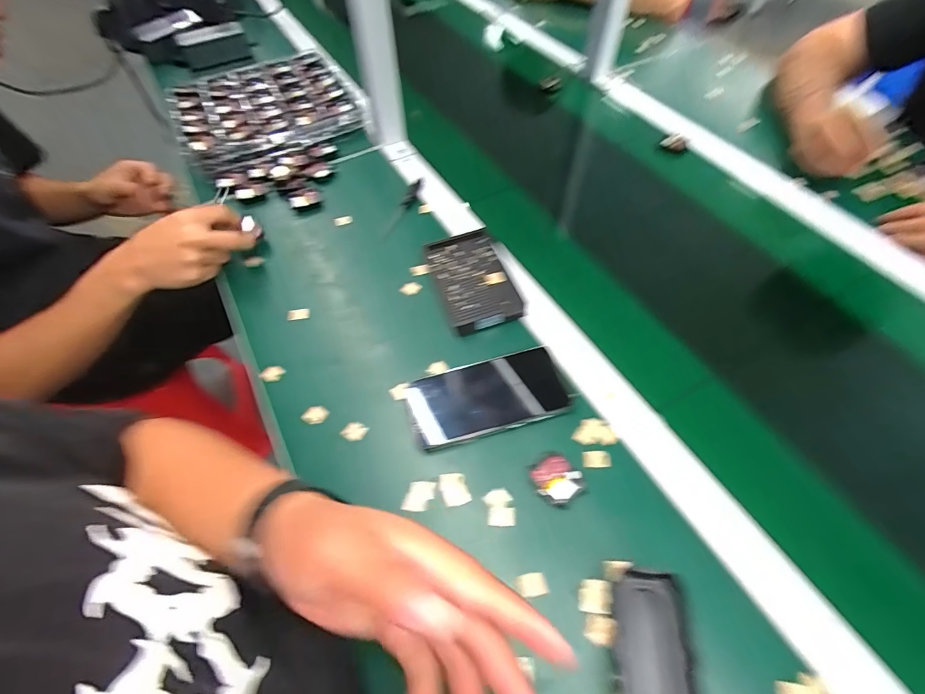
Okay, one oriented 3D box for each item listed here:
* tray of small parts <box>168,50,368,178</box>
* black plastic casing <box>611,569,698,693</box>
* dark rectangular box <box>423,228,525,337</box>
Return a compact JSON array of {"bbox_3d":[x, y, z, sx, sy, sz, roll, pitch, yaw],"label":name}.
[{"bbox_3d":[-0.343,-0.417,0.709,0.296,0.042,0.277,-31,62,-16],"label":"tray of small parts"},{"bbox_3d":[0.143,0.230,0.301,0.050,0.021,0.107,1,59,3],"label":"black plastic casing"},{"bbox_3d":[0.011,-0.082,0.503,0.085,0.021,0.138,-16,59,-8],"label":"dark rectangular box"}]

